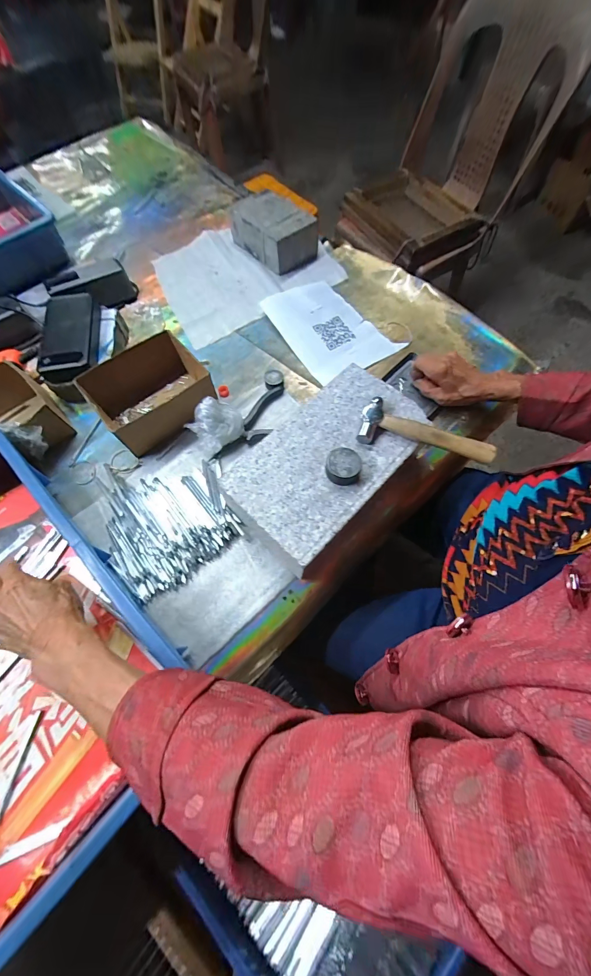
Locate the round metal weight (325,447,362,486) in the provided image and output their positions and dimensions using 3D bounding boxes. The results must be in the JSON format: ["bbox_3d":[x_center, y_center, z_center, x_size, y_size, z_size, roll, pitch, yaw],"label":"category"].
[{"bbox_3d":[0.053,-0.024,0.348,0.037,0.021,0.035,-1,67,2],"label":"round metal weight"}]

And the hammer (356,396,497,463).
[{"bbox_3d":[0.151,-0.066,0.360,0.149,0.016,0.053,13,68,7],"label":"hammer"}]

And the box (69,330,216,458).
[{"bbox_3d":[-0.207,-0.136,0.459,0.149,0.066,0.126,-36,70,-12],"label":"box"}]

